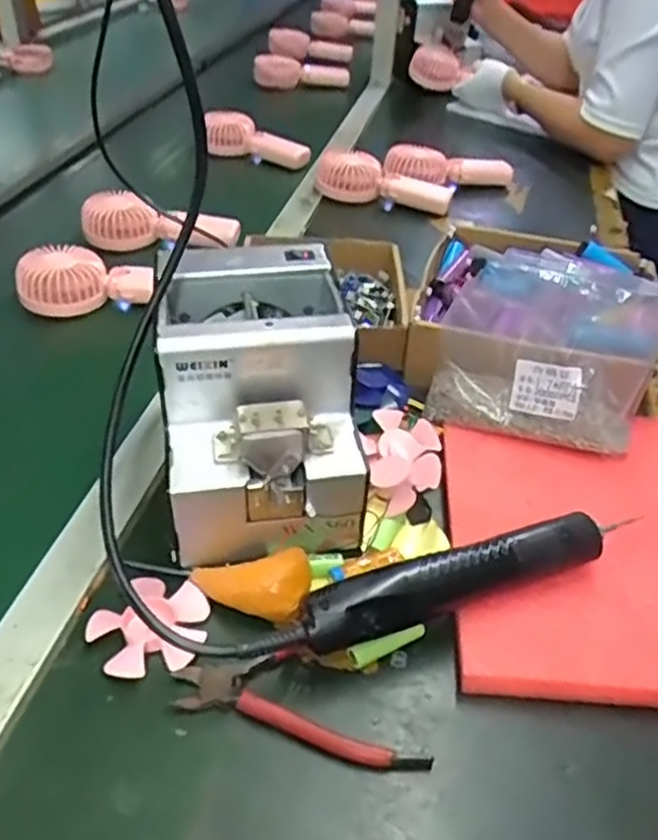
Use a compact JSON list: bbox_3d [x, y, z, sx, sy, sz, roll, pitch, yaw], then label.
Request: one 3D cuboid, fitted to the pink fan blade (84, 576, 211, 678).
[{"bbox_3d":[-0.109,0.127,0.437,0.068,0.014,0.070,3,40,-3],"label":"pink fan blade"}]

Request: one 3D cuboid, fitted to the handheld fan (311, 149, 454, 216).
[{"bbox_3d":[0.074,-0.315,0.933,0.171,0.052,0.077,19,43,19],"label":"handheld fan"}]

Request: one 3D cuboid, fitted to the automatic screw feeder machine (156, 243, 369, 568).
[{"bbox_3d":[-0.051,-0.015,0.501,0.126,0.150,0.177,-4,40,-9],"label":"automatic screw feeder machine"}]

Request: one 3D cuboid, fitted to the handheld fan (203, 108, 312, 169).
[{"bbox_3d":[-0.115,-0.428,1.081,0.183,0.050,0.058,20,44,21],"label":"handheld fan"}]

